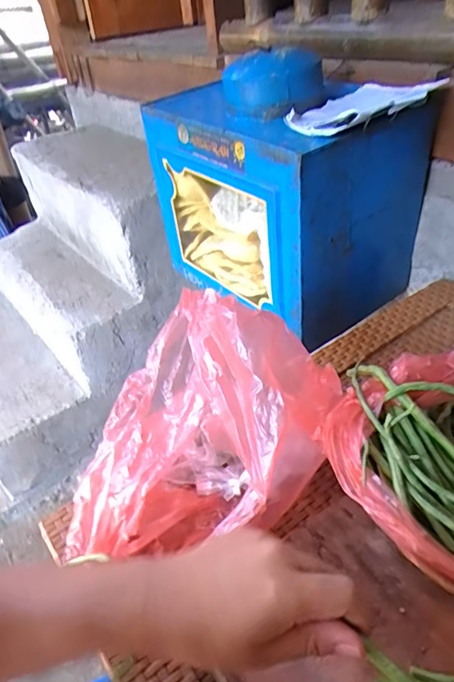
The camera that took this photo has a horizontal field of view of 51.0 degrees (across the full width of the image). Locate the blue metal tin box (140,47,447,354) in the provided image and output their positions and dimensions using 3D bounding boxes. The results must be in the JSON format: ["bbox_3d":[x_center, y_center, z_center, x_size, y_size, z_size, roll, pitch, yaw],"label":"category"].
[{"bbox_3d":[0.104,-0.299,0.924,0.319,0.402,0.481,-30,43,-27],"label":"blue metal tin box"}]

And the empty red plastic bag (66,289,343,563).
[{"bbox_3d":[-0.030,0.079,0.495,0.245,0.180,0.217,6,39,16],"label":"empty red plastic bag"}]

